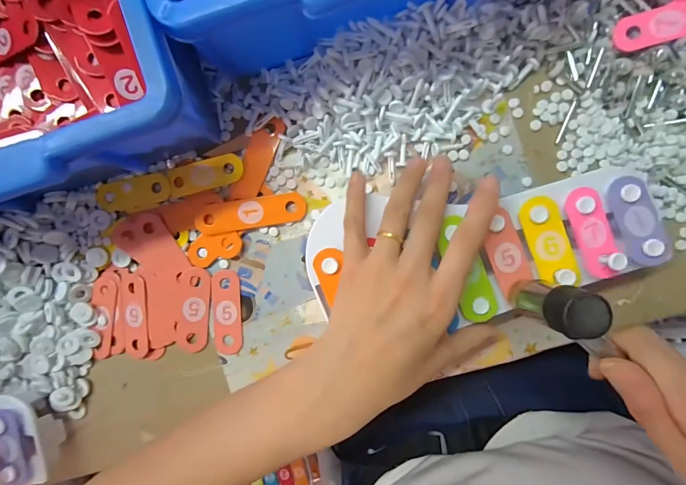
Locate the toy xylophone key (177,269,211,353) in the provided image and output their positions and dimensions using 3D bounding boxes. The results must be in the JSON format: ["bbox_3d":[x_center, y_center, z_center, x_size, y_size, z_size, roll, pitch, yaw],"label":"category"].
[{"bbox_3d":[-0.120,0.056,0.267,0.024,0.004,0.068,7,99,2],"label":"toy xylophone key"}]

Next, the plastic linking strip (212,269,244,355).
[{"bbox_3d":[-0.094,0.057,0.267,0.023,0.004,0.067,-2,94,4],"label":"plastic linking strip"}]

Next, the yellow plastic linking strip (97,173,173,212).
[{"bbox_3d":[-0.168,-0.040,0.266,0.060,0.004,0.024,-9,94,4],"label":"yellow plastic linking strip"}]

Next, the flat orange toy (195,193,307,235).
[{"bbox_3d":[-0.072,-0.023,0.260,0.084,0.004,0.023,-9,96,-2],"label":"flat orange toy"}]

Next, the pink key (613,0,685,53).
[{"bbox_3d":[0.218,-0.148,0.223,0.059,0.005,0.023,-10,98,17],"label":"pink key"}]

